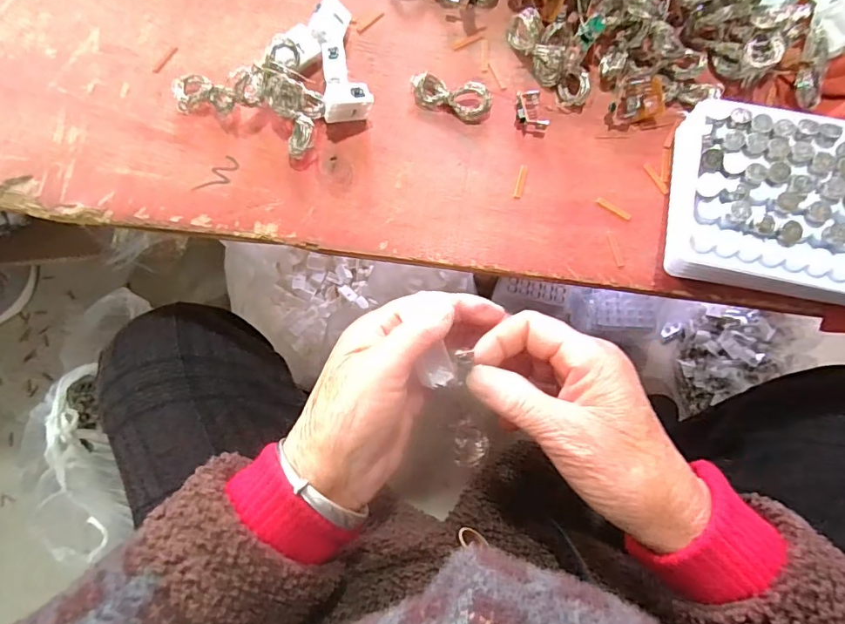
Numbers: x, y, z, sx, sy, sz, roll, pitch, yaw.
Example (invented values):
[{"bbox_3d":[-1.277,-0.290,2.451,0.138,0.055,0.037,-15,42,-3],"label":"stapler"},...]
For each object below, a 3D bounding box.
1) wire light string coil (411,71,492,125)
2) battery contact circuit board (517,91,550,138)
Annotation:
[{"bbox_3d":[0.018,-0.134,0.305,0.050,0.011,0.021,22,78,6],"label":"wire light string coil"},{"bbox_3d":[0.068,-0.122,0.303,0.019,0.009,0.026,1,77,1],"label":"battery contact circuit board"}]

